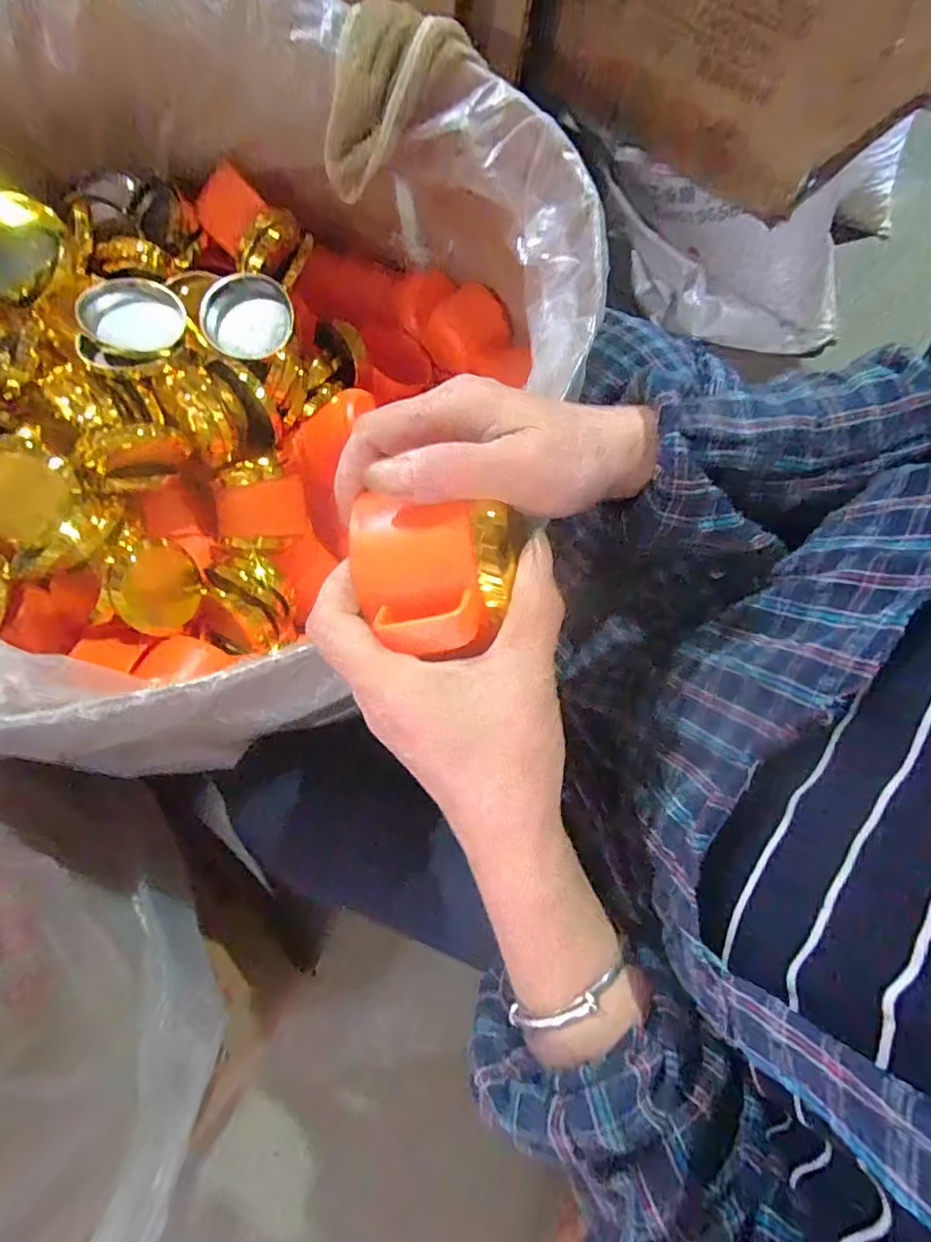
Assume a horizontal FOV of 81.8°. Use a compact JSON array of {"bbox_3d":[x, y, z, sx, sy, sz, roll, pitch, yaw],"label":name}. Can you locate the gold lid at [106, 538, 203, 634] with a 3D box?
[{"bbox_3d":[-0.282,-0.031,0.489,0.073,0.016,0.080,0,89,-43],"label":"gold lid"}]

